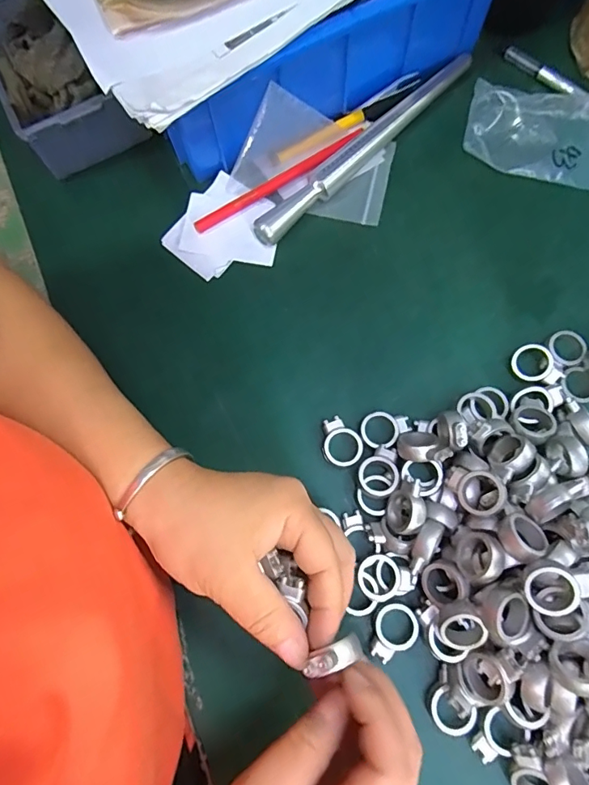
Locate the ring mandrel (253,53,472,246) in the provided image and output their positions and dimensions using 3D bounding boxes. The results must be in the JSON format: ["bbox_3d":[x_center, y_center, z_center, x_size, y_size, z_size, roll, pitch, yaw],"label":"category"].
[{"bbox_3d":[0.059,-0.197,0.366,0.236,0.022,0.017,-43,77,-9],"label":"ring mandrel"}]

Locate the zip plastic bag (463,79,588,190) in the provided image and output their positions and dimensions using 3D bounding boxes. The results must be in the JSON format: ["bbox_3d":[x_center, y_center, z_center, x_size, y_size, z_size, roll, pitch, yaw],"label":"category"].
[{"bbox_3d":[0.200,-0.207,0.368,0.121,0.014,0.082,10,75,5],"label":"zip plastic bag"}]

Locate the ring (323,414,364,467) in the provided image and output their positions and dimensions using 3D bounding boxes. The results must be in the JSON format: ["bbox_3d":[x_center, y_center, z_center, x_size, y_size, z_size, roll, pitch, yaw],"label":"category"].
[{"bbox_3d":[0.030,0.033,0.308,0.026,0.006,0.034,-29,75,-6],"label":"ring"}]

